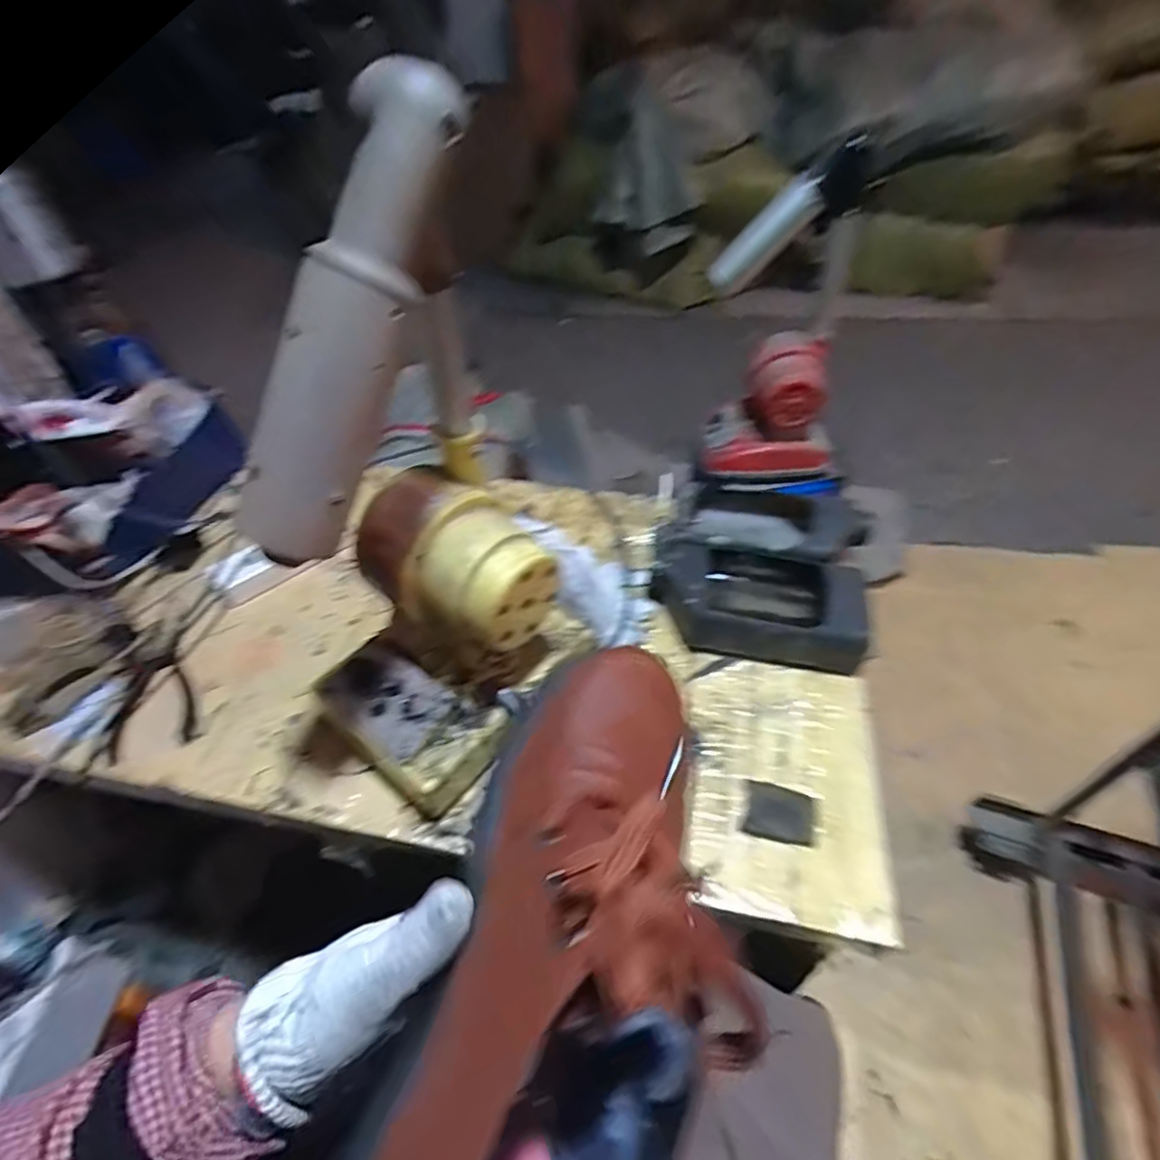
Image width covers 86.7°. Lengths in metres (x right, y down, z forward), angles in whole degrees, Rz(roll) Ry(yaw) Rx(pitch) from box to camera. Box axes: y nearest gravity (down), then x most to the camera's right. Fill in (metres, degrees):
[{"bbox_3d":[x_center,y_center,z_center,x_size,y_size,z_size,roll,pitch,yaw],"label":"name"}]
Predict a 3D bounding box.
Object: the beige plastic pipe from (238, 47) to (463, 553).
[{"bbox_3d":[-0.125,-0.140,0.349,0.061,0.273,0.066,24,10,23],"label":"beige plastic pipe"}]

